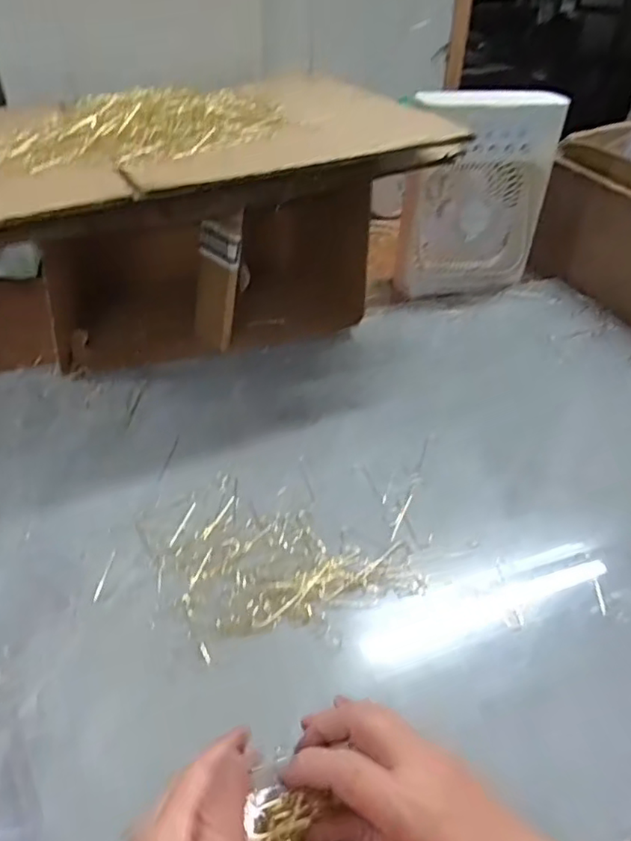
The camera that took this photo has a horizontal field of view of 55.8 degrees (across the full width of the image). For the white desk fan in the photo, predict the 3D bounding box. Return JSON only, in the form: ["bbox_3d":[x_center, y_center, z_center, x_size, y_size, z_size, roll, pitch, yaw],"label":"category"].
[{"bbox_3d":[0.224,-0.313,0.823,0.187,0.248,0.060,-8,40,-12],"label":"white desk fan"}]

